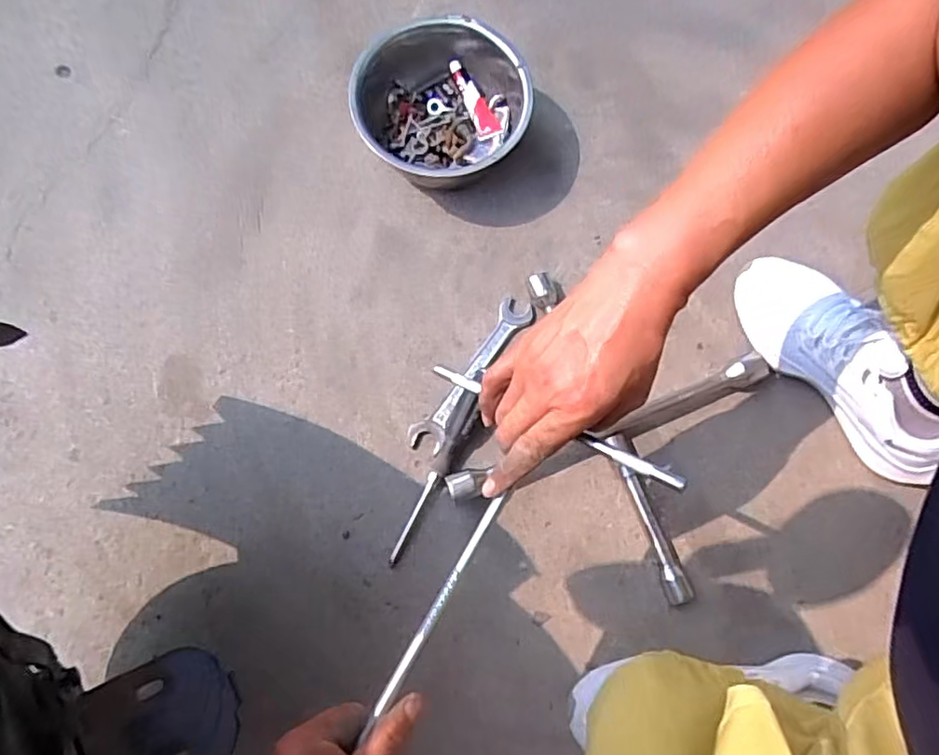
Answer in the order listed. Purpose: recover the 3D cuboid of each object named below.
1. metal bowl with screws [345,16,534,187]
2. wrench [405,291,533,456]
[{"bbox_3d":[-0.028,-0.277,0.641,0.171,0.102,0.169,0,78,-1],"label":"metal bowl with screws"},{"bbox_3d":[0.002,-0.005,0.621,0.036,0.012,0.187,34,80,6],"label":"wrench"}]

